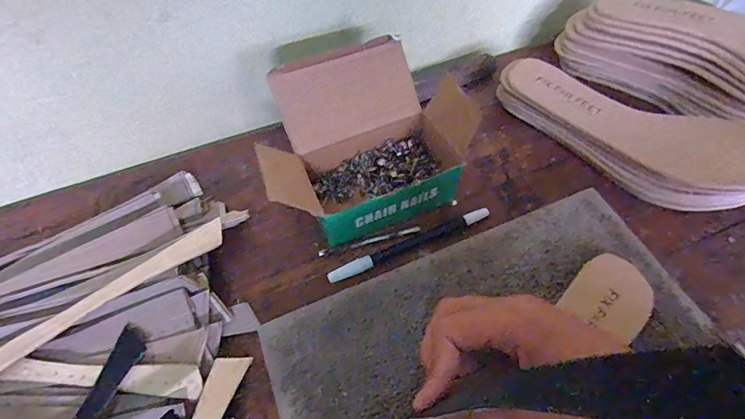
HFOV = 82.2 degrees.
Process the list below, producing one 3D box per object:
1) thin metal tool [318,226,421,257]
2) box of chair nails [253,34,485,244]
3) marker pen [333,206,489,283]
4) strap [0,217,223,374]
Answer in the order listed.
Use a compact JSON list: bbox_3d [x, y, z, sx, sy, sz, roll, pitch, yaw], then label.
[{"bbox_3d":[-0.002,0.026,0.357,0.086,0.005,0.006,-12,61,-8],"label":"thin metal tool"},{"bbox_3d":[0.004,-0.058,0.362,0.195,0.090,0.133,-20,58,-11],"label":"box of chair nails"},{"bbox_3d":[0.032,0.028,0.354,0.144,0.011,0.013,-22,63,-13],"label":"marker pen"},{"bbox_3d":[-0.195,0.061,0.310,0.186,0.013,0.027,-30,65,-17],"label":"strap"}]

